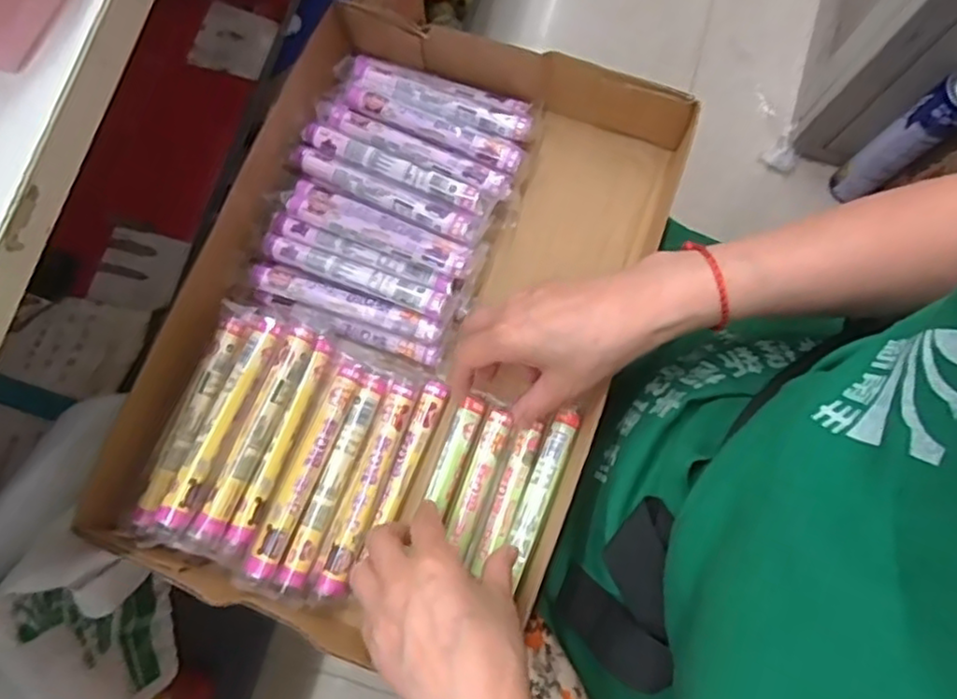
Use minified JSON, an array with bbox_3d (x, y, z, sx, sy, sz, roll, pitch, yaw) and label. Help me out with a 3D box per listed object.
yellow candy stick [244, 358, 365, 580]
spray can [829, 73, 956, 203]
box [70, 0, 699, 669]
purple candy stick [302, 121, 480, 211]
[{"bbox_3d":[-0.109,0.074,0.435,0.018,0.016,0.143,22,79,3],"label":"yellow candy stick"},{"bbox_3d":[0.653,-0.317,1.044,0.064,0.316,0.065,0,79,-2],"label":"spray can"},{"bbox_3d":[-0.052,-0.023,0.474,0.294,0.065,0.407,20,79,2],"label":"box"},{"bbox_3d":[-0.065,-0.134,0.494,0.141,0.018,0.019,26,79,4],"label":"purple candy stick"}]

